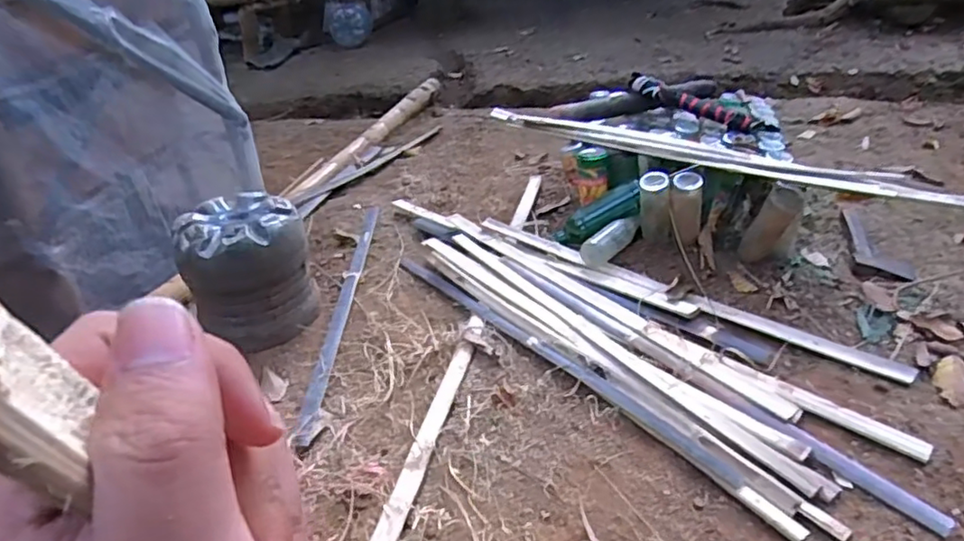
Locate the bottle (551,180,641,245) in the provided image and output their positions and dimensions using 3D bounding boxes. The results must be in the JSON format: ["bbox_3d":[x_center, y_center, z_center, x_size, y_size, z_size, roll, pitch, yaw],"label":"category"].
[{"bbox_3d":[0.262,-0.124,1.437,0.227,0.055,0.076,-31,25,17],"label":"bottle"}]

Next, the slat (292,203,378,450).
[{"bbox_3d":[-0.297,0.057,1.385,0.036,0.015,0.876,-4,30,2],"label":"slat"}]

